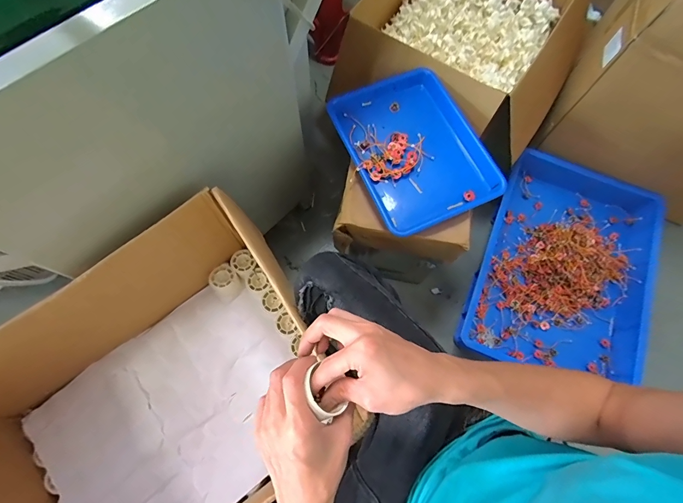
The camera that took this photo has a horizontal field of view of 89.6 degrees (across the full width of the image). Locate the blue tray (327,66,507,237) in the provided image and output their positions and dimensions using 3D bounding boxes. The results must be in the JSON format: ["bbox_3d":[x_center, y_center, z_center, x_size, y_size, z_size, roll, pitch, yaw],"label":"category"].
[{"bbox_3d":[0.144,-0.215,0.700,0.256,0.034,0.340,-24,73,-9],"label":"blue tray"}]

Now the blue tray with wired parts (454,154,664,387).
[{"bbox_3d":[0.615,0.051,0.933,0.450,0.088,0.590,21,72,6],"label":"blue tray with wired parts"}]

